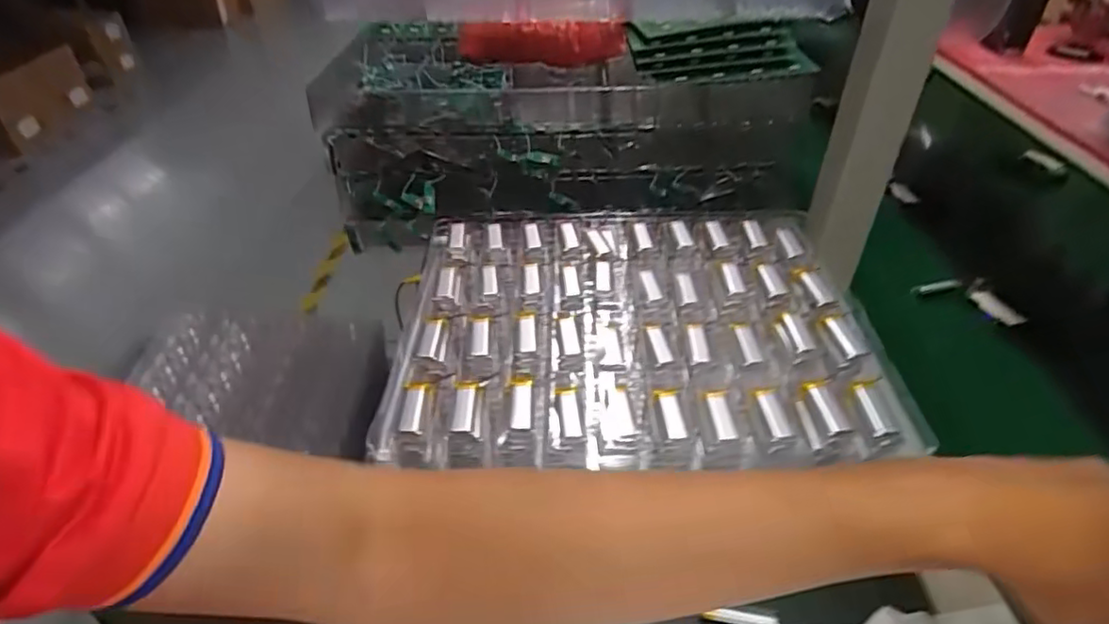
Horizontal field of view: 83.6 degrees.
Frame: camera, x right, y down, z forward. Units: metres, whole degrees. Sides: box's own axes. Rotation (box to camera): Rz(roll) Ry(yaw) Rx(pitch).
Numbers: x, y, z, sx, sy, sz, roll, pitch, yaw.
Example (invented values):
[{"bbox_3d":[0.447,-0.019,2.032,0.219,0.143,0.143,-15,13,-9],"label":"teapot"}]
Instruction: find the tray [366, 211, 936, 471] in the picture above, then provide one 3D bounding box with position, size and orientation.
[{"bbox_3d":[0.053,-0.002,0.451,0.318,0.030,0.256,-1,39,0],"label":"tray"}]

